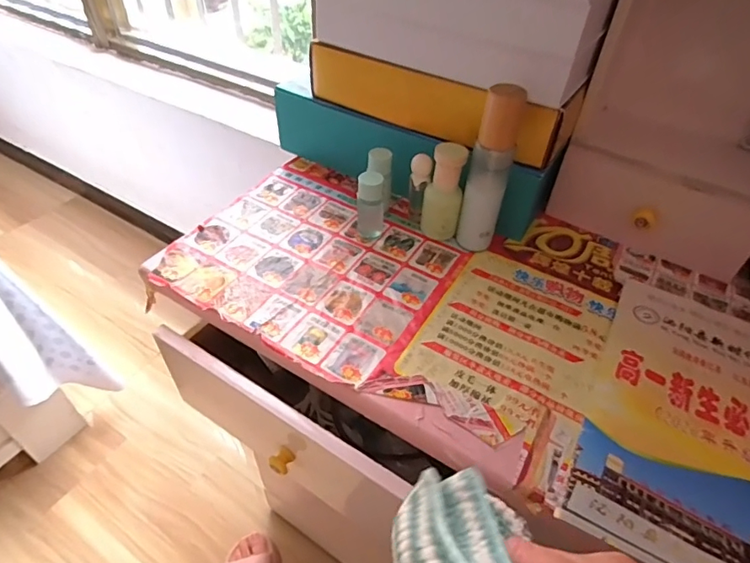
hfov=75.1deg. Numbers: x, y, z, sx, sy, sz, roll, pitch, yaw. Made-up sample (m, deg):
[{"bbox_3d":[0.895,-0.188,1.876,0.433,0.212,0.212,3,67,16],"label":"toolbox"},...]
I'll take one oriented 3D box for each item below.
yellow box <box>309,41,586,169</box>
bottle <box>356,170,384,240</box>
[{"bbox_3d":[0.071,-0.221,0.580,0.306,0.068,0.112,26,49,21],"label":"yellow box"},{"bbox_3d":[-0.005,-0.078,0.534,0.028,0.078,0.028,-1,45,-4],"label":"bottle"}]

